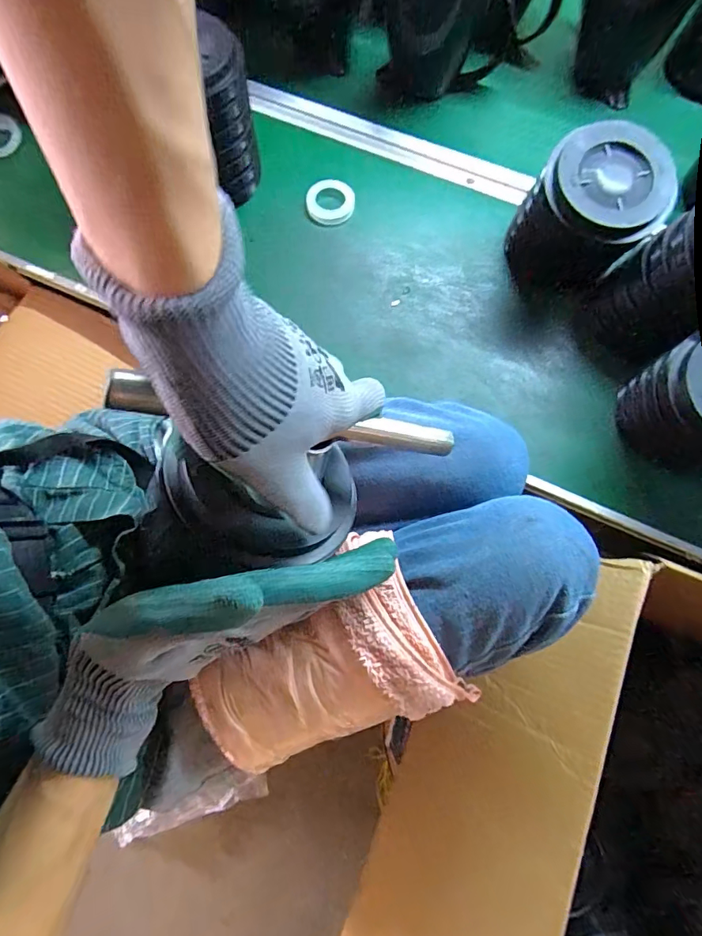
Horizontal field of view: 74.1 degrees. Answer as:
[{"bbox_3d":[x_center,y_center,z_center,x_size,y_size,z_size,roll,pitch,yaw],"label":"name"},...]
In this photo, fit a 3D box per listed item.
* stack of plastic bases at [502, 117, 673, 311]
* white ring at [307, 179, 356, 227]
[{"bbox_3d":[0.244,-0.258,0.492,0.115,0.129,0.112,-6,74,-2],"label":"stack of plastic bases"},{"bbox_3d":[-0.025,-0.327,0.569,0.057,0.010,0.060,0,74,0],"label":"white ring"}]

